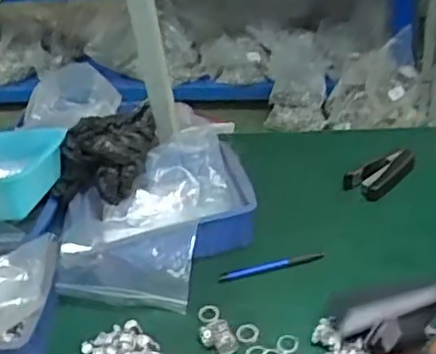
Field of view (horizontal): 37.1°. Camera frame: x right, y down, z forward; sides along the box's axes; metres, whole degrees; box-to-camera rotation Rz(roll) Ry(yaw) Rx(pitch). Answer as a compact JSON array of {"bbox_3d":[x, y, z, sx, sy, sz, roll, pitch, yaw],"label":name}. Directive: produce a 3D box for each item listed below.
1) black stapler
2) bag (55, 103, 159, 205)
[{"bbox_3d":[0.253,-0.002,0.990,0.126,0.032,0.053,-28,40,-24],"label":"black stapler"},{"bbox_3d":[-0.159,-0.037,0.960,0.114,0.077,0.164,6,38,19],"label":"bag"}]

